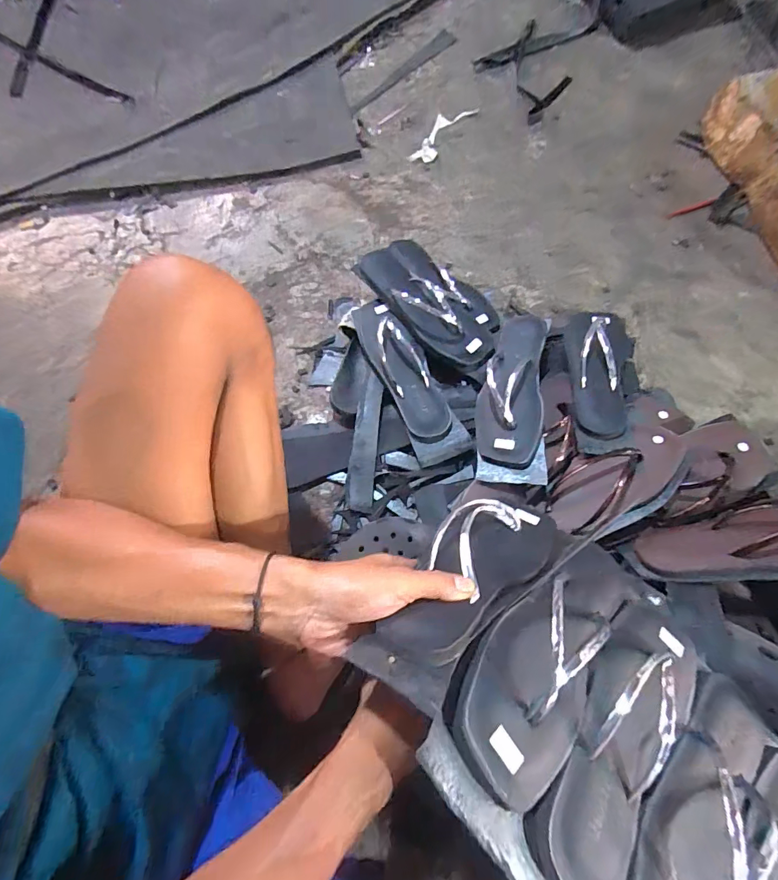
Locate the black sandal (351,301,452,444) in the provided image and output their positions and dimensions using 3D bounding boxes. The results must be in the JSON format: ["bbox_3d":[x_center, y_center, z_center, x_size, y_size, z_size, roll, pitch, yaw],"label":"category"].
[{"bbox_3d":[0.018,-0.103,0.611,0.074,0.044,0.234,-29,73,-8],"label":"black sandal"}]

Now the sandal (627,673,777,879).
[{"bbox_3d":[0.239,0.267,0.300,0.232,0.049,0.090,-26,69,-37],"label":"sandal"}]

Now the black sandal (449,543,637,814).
[{"bbox_3d":[0.141,0.152,0.331,0.235,0.051,0.092,-28,69,-38],"label":"black sandal"}]

